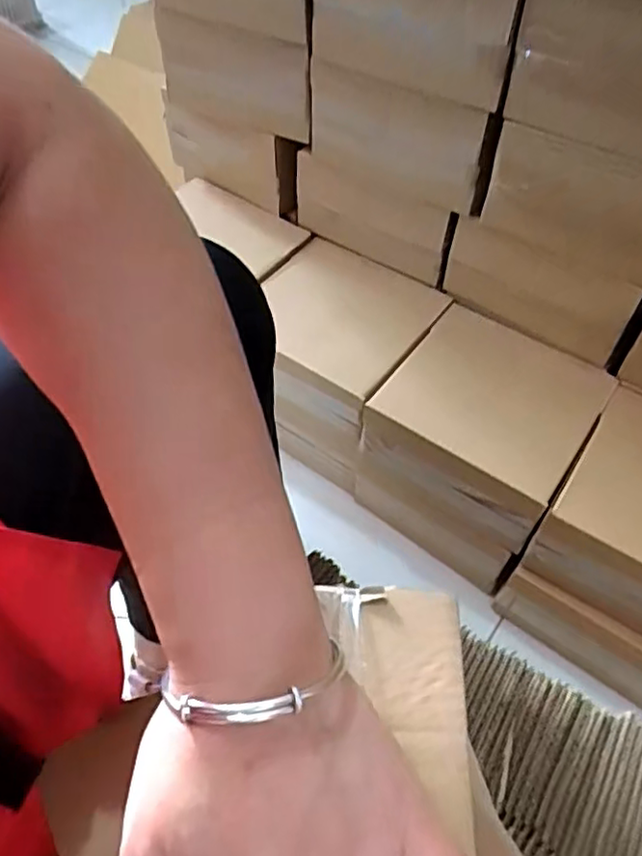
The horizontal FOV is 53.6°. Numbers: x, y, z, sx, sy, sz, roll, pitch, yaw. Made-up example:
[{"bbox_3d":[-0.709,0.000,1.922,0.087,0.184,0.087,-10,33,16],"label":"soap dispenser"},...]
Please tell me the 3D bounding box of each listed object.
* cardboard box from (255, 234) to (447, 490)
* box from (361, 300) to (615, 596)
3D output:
[{"bbox_3d":[0.015,-0.073,0.795,0.191,0.191,0.192,29,58,19],"label":"cardboard box"},{"bbox_3d":[0.177,0.022,0.739,0.199,0.206,0.199,30,58,20],"label":"box"}]

